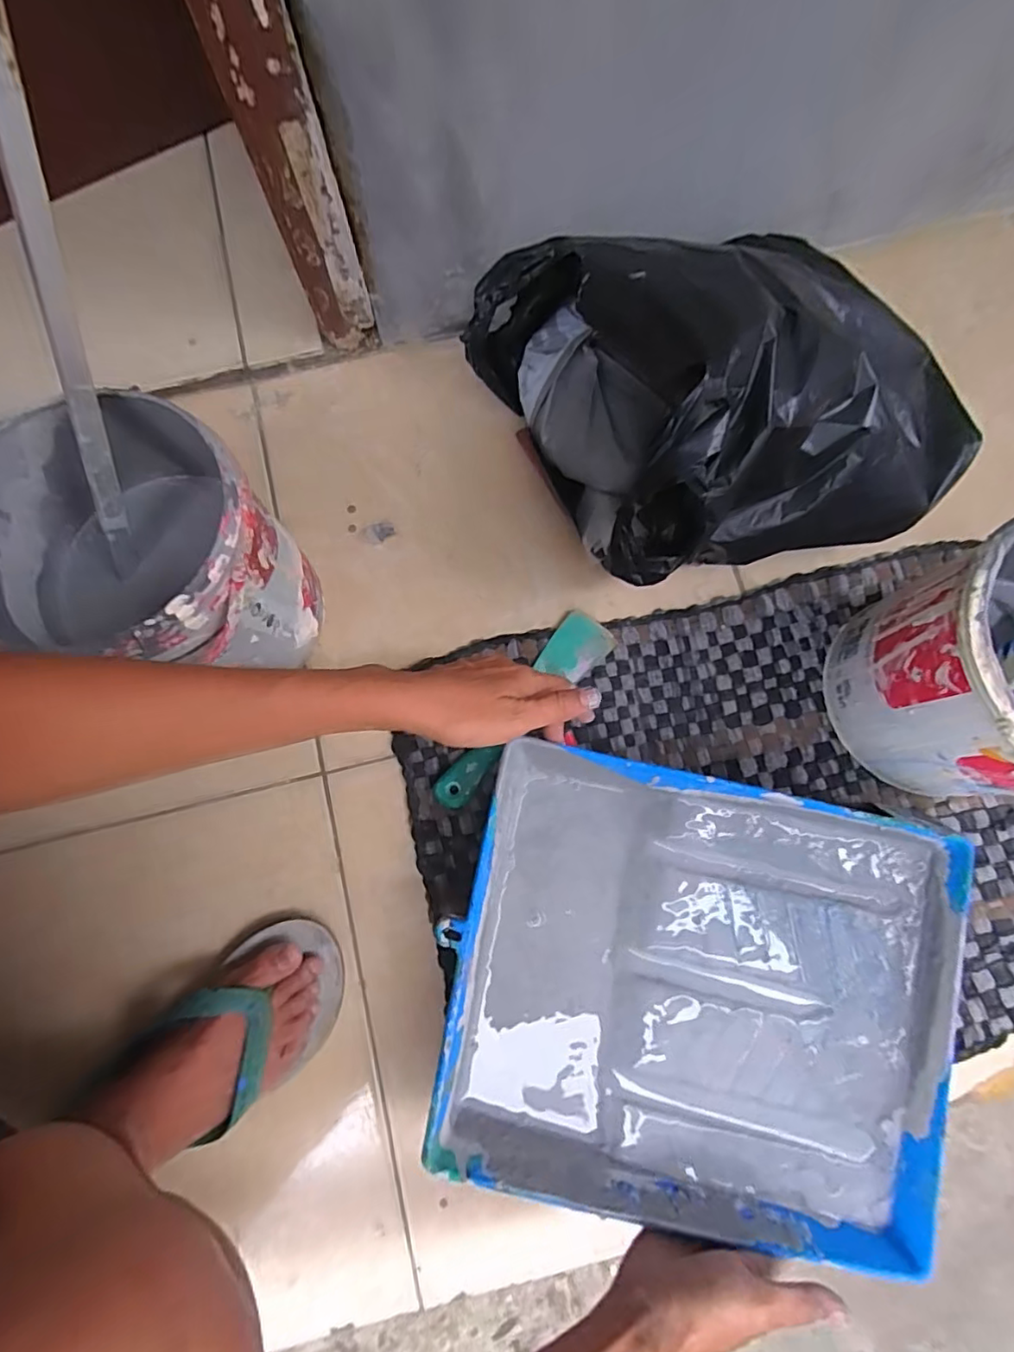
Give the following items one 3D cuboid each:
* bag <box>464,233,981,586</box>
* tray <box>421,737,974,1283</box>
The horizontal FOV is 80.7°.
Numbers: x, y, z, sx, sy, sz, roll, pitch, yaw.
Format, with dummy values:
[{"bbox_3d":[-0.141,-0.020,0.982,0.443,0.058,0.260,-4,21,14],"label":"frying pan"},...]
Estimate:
[{"bbox_3d":[0.175,-0.241,0.474,0.360,0.178,0.291,-17,79,0],"label":"bag"},{"bbox_3d":[0.137,0.224,0.424,0.342,0.070,0.288,12,75,4],"label":"tray"}]

